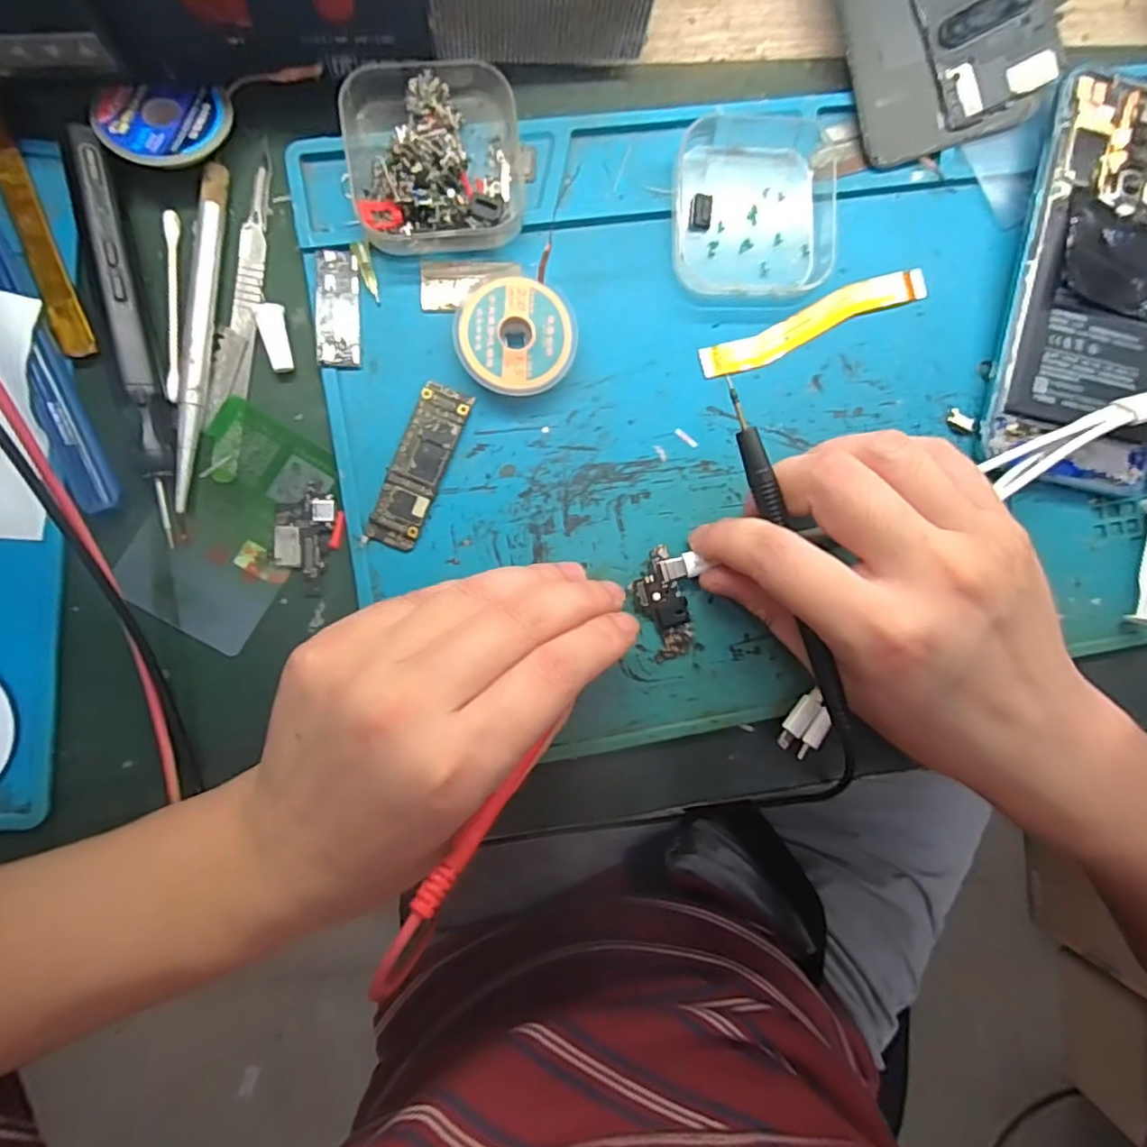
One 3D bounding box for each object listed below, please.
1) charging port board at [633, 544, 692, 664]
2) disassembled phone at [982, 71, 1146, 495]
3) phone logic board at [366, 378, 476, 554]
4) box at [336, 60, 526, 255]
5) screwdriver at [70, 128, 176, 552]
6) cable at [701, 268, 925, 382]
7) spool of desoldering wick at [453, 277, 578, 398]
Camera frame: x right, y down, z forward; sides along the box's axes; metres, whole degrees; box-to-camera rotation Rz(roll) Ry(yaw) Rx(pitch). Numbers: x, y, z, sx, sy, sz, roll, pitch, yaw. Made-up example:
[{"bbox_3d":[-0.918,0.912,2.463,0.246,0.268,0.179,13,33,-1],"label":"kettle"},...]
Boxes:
[{"bbox_3d":[0.036,0.013,0.243,0.020,0.004,0.044,-12,98,-5],"label":"charging port board"},{"bbox_3d":[0.221,-0.124,0.254,0.079,0.013,0.174,8,92,-6],"label":"disassembled phone"},{"bbox_3d":[-0.059,-0.041,0.235,0.020,0.004,0.064,23,90,-6],"label":"phone logic board"},{"bbox_3d":[-0.050,-0.155,0.226,0.063,0.020,0.063,-11,93,-5],"label":"box"},{"bbox_3d":[-0.158,-0.083,0.219,0.009,0.012,0.142,-10,93,-5],"label":"screwdriver"},{"bbox_3d":[0.100,-0.104,0.252,0.101,0.004,0.016,-24,94,-4],"label":"cable"},{"bbox_3d":[-0.022,-0.090,0.235,0.044,0.012,0.041,0,92,-6],"label":"spool of desoldering wick"}]

